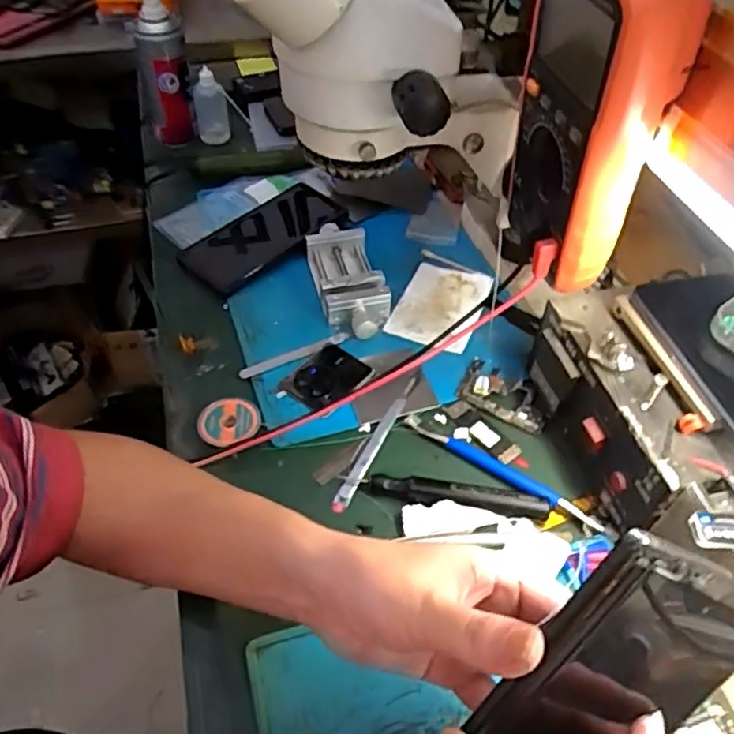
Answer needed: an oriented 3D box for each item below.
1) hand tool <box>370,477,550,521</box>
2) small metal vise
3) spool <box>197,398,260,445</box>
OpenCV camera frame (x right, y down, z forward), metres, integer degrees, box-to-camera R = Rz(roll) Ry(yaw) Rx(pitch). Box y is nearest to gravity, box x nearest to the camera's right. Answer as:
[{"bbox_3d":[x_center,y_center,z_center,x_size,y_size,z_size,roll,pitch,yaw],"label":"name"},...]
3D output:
[{"bbox_3d":[0.064,0.092,0.447,0.121,0.015,0.022,6,49,5],"label":"hand tool"},{"bbox_3d":[-0.019,-0.082,0.585,0.058,0.030,0.134,-12,49,-10],"label":"small metal vise"},{"bbox_3d":[-0.106,0.044,0.485,0.046,0.011,0.044,0,48,0],"label":"spool"}]

